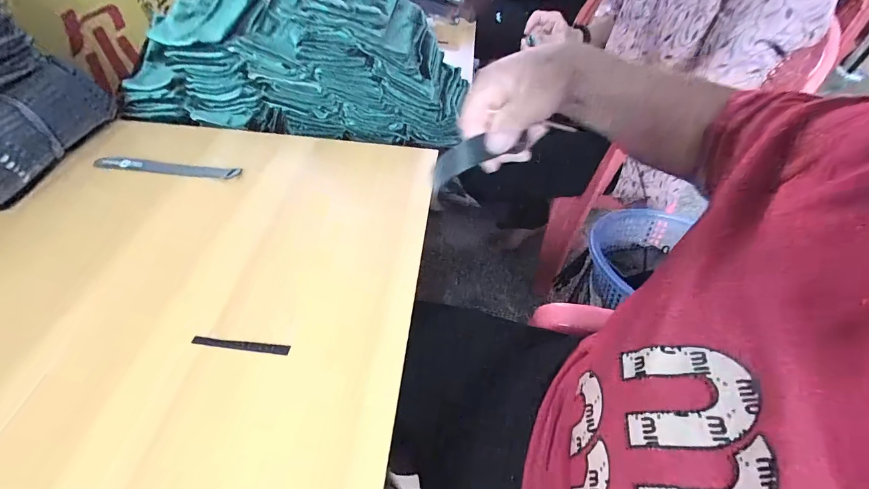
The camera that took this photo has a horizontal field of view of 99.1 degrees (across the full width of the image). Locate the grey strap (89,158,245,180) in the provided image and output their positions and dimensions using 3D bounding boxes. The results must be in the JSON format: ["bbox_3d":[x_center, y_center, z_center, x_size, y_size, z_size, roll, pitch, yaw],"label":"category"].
[{"bbox_3d":[-0.349,-0.101,0.487,0.186,0.009,0.024,7,49,2],"label":"grey strap"}]

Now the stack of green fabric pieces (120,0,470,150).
[{"bbox_3d":[-0.212,-0.296,0.595,0.519,0.205,0.157,2,49,-2],"label":"stack of green fabric pieces"}]

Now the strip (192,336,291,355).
[{"bbox_3d":[-0.176,0.092,0.337,0.085,0.006,0.009,5,49,0],"label":"strip"}]

